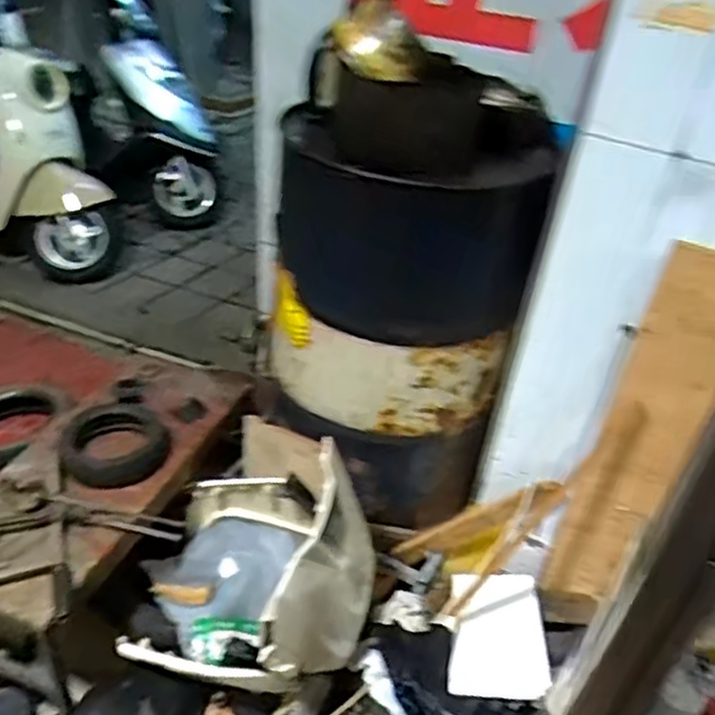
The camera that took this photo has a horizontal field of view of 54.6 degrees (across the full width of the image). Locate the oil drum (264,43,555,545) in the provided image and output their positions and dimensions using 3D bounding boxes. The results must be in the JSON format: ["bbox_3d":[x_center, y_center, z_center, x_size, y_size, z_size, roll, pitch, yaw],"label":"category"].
[{"bbox_3d":[0.116,-0.162,1.570,0.498,0.937,0.537,13,35,9],"label":"oil drum"}]

